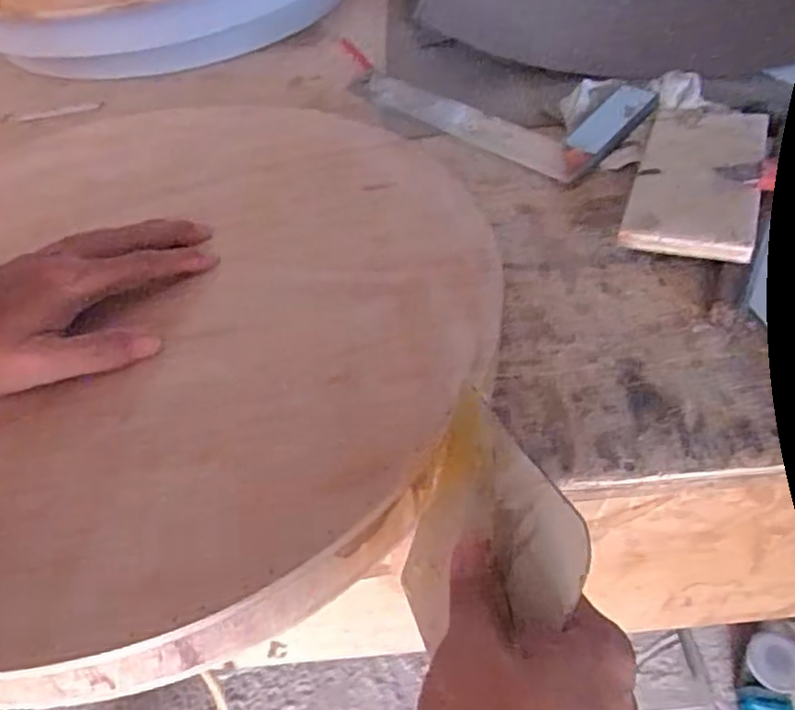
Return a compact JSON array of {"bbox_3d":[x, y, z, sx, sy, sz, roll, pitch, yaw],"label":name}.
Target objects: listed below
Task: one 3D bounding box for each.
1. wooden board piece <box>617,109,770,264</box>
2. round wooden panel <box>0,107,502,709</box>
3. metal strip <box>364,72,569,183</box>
[{"bbox_3d":[0.228,-0.140,0.513,0.084,0.024,0.181,14,50,18],"label":"wooden board piece"},{"bbox_3d":[-0.183,-0.026,0.456,0.476,0.042,0.464,-3,47,3],"label":"round wooden panel"},{"bbox_3d":[0.062,-0.227,0.649,0.044,0.014,0.262,-37,54,-26],"label":"metal strip"}]

